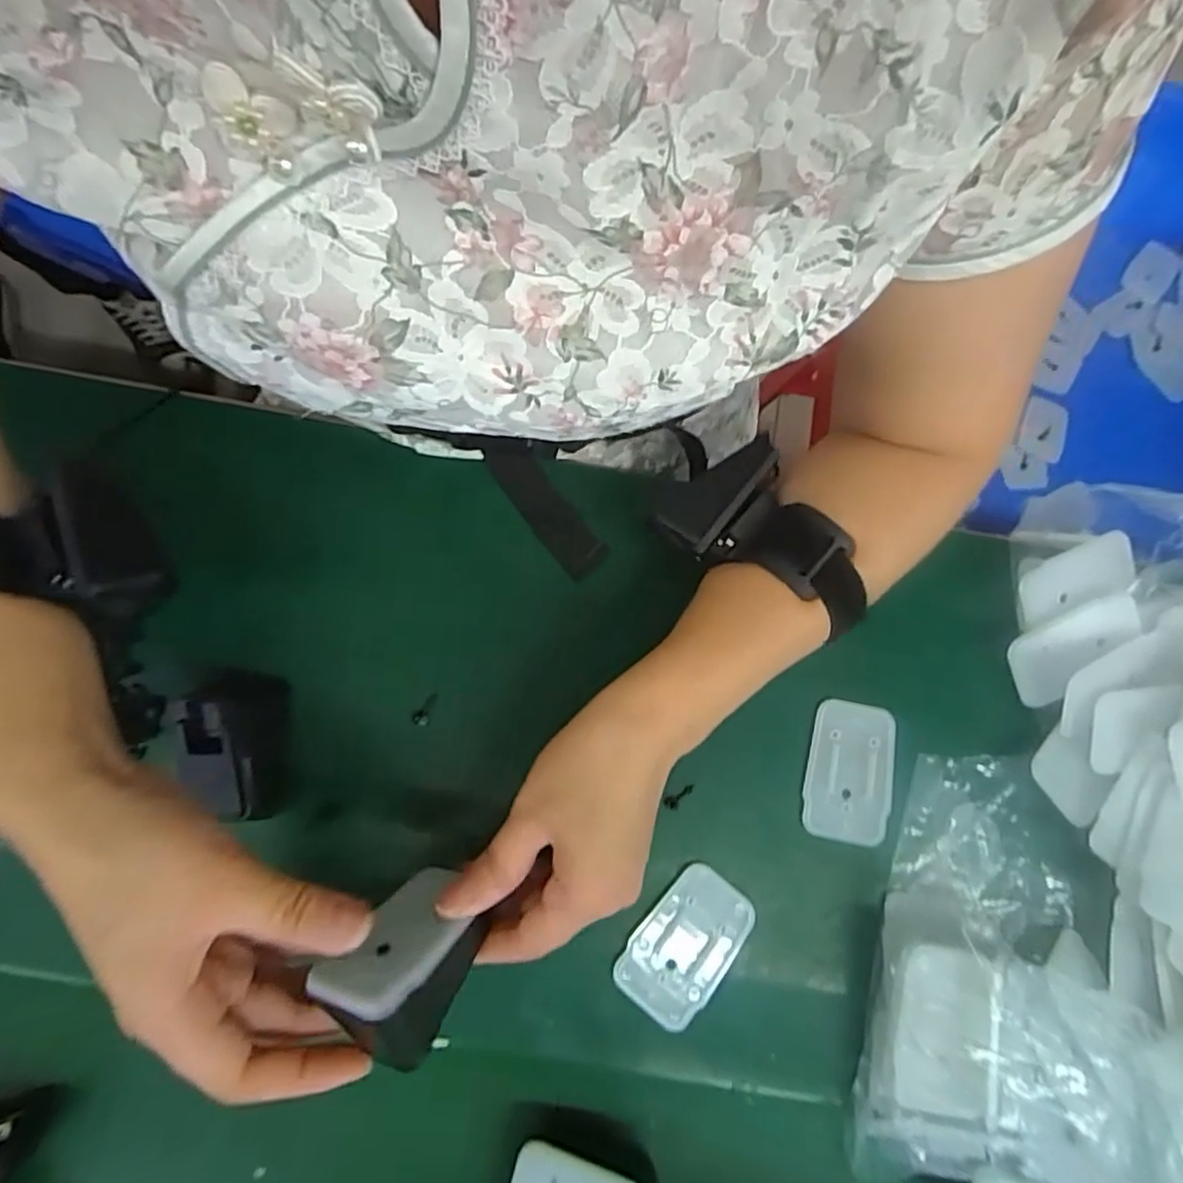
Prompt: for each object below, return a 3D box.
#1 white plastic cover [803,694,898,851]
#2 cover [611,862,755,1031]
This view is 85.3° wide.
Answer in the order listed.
[{"bbox_3d":[0.135,0.093,0.334,0.044,0.004,0.070,13,79,1],"label":"white plastic cover"},{"bbox_3d":[0.047,0.172,0.313,0.044,0.004,0.070,40,80,6],"label":"cover"}]

